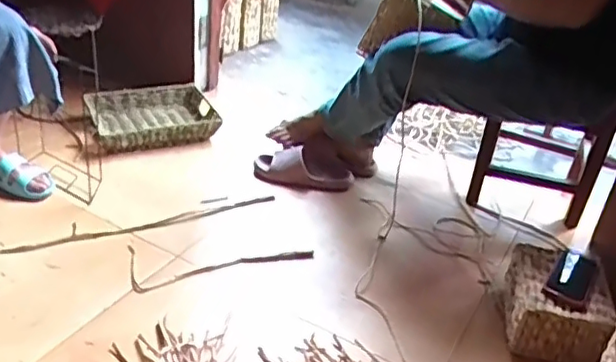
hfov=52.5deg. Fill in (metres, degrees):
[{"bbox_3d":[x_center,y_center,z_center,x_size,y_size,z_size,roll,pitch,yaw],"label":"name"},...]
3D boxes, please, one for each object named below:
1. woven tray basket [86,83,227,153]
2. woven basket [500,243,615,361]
[{"bbox_3d":[-0.458,-0.197,1.835,0.350,0.088,0.284,-7,34,-23],"label":"woven tray basket"},{"bbox_3d":[0.484,0.251,1.233,0.169,0.127,0.228,11,31,5],"label":"woven basket"}]

